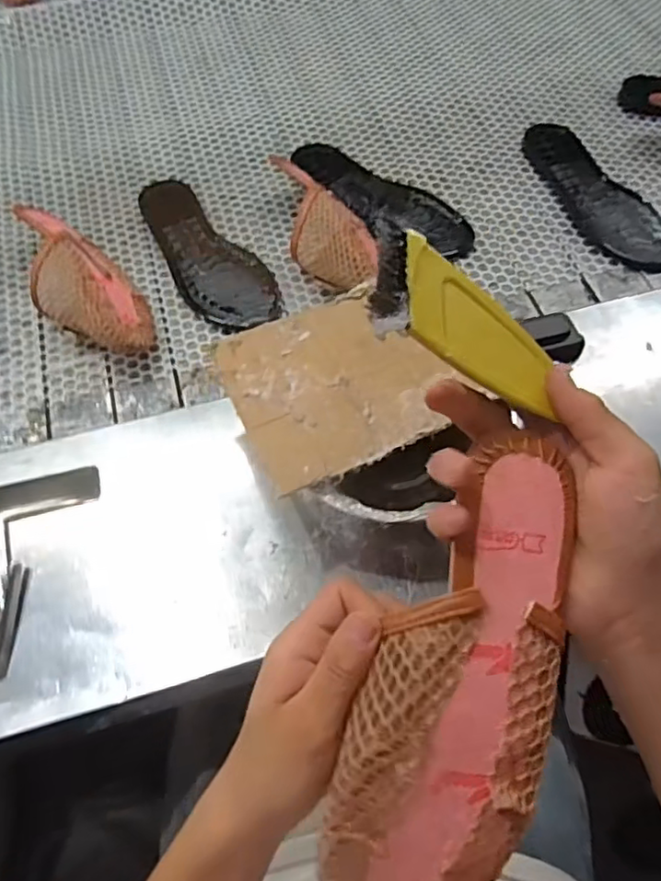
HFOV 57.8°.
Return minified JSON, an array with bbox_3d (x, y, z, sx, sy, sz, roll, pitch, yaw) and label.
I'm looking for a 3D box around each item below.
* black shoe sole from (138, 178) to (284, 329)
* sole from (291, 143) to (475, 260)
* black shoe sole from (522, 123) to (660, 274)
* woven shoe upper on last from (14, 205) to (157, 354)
[{"bbox_3d":[-0.146,-0.218,0.691,0.092,0.029,0.239,-32,66,-15],"label":"black shoe sole"},{"bbox_3d":[0.052,-0.284,0.711,0.251,0.013,0.088,34,68,17],"label":"sole"},{"bbox_3d":[0.324,-0.303,0.731,0.098,0.017,0.248,-17,63,-8],"label":"black shoe sole"},{"bbox_3d":[-0.264,-0.163,0.640,0.089,0.072,0.209,-42,69,-19],"label":"woven shoe upper on last"}]

